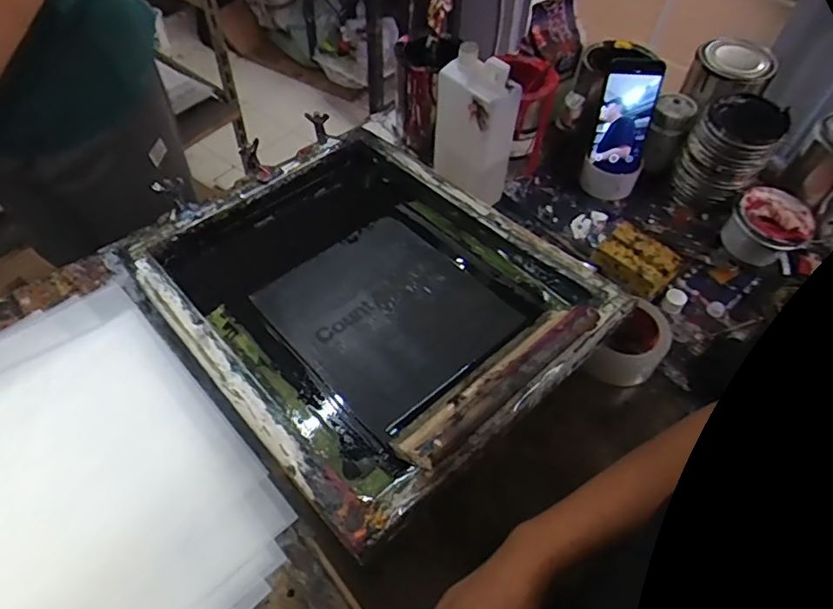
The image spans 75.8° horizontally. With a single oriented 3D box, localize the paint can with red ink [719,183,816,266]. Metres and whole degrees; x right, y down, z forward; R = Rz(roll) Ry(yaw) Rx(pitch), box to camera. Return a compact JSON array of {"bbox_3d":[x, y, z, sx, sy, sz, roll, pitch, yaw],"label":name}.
[{"bbox_3d":[0.486,-0.106,0.744,0.094,0.071,0.090,1,54,-1],"label":"paint can with red ink"}]

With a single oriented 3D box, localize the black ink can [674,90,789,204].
[{"bbox_3d":[0.433,-0.213,0.752,0.102,0.131,0.090,28,58,18],"label":"black ink can"}]

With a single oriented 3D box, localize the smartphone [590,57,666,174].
[{"bbox_3d":[0.293,-0.260,0.747,0.075,0.157,0.016,1,42,1],"label":"smartphone"}]

